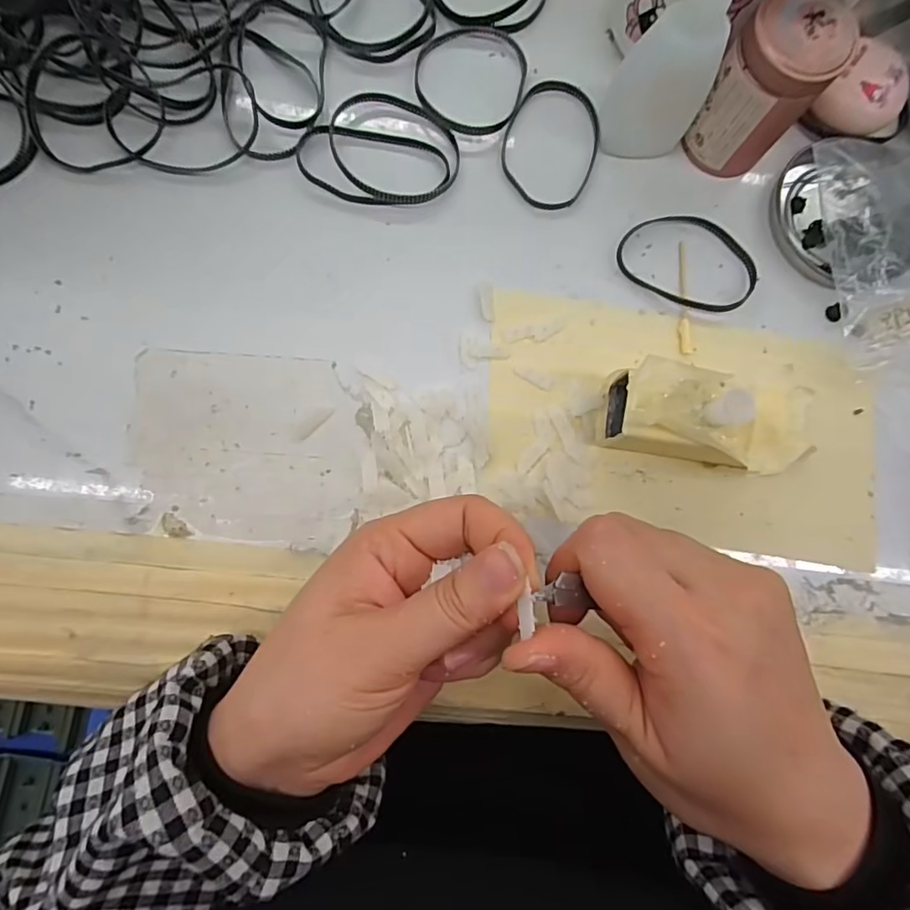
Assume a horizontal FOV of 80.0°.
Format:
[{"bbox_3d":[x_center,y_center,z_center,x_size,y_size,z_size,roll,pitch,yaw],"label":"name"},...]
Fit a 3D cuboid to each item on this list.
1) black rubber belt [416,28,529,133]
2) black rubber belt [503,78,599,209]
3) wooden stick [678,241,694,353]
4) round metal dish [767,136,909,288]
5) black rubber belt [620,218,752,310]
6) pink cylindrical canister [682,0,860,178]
[{"bbox_3d":[0.008,-0.192,0.274,0.056,0.007,0.065,11,82,-5],"label":"black rubber belt"},{"bbox_3d":[0.049,-0.158,0.275,0.049,0.004,0.067,23,81,-3],"label":"black rubber belt"},{"bbox_3d":[0.115,-0.080,0.272,0.007,0.004,0.058,-1,85,-4],"label":"wooden stick"},{"bbox_3d":[0.204,-0.124,0.272,0.073,0.020,0.075,1,83,-6],"label":"round metal dish"},{"bbox_3d":[0.119,-0.099,0.272,0.070,0.008,0.047,27,81,-2],"label":"black rubber belt"},{"bbox_3d":[0.141,-0.170,0.249,0.044,0.072,0.038,44,81,1],"label":"pink cylindrical canister"}]

